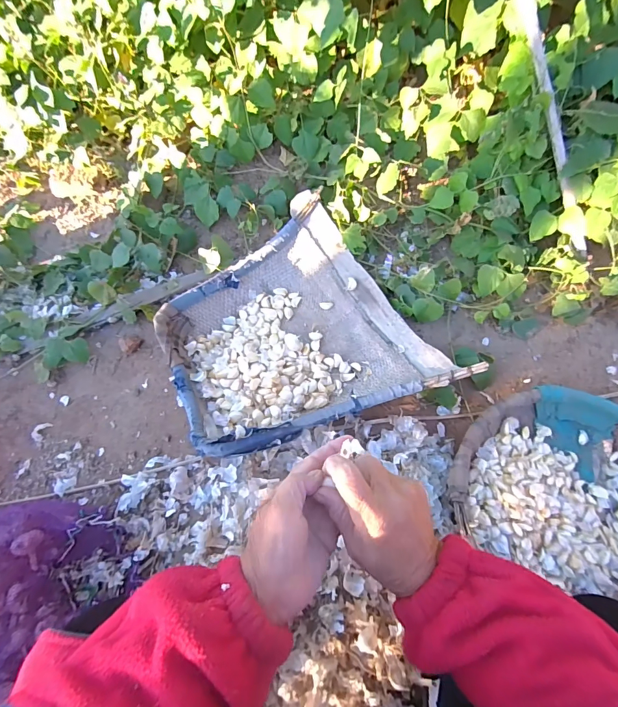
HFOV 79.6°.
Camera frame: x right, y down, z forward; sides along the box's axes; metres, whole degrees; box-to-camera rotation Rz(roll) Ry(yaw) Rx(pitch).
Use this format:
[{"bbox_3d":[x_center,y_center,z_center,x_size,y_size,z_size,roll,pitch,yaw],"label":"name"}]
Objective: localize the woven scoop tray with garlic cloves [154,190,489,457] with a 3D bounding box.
[{"bbox_3d":[-0.046,-0.091,0.864,0.567,0.111,0.567,-15,63,-7],"label":"woven scoop tray with garlic cloves"}]

